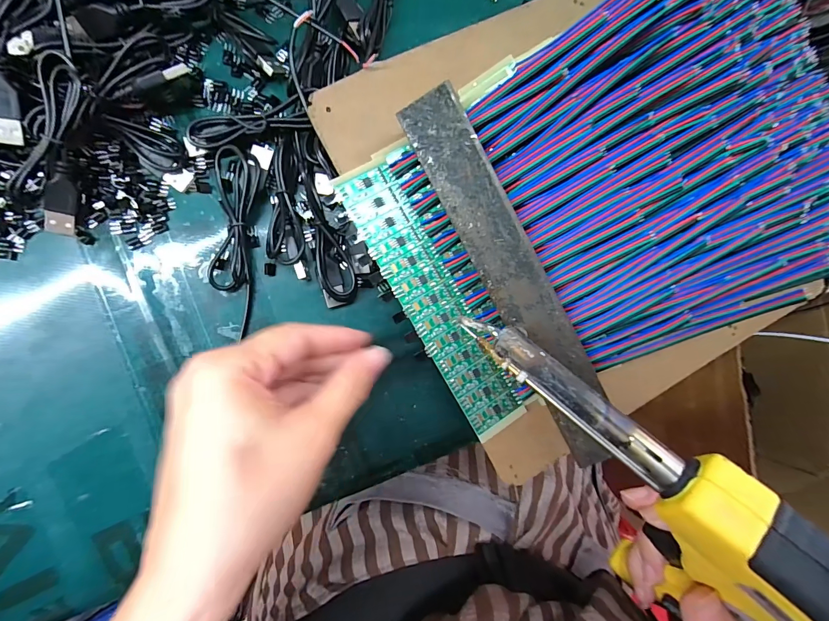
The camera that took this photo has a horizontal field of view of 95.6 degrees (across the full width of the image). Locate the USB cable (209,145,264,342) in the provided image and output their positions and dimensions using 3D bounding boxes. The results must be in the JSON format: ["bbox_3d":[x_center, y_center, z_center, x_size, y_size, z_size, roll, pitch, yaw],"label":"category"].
[{"bbox_3d":[-0.106,-0.039,0.218,0.024,0.014,0.105,7,89,-10],"label":"USB cable"}]

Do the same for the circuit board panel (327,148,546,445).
[{"bbox_3d":[0.014,-0.007,0.209,0.041,0.005,0.165,-28,95,-9],"label":"circuit board panel"}]

